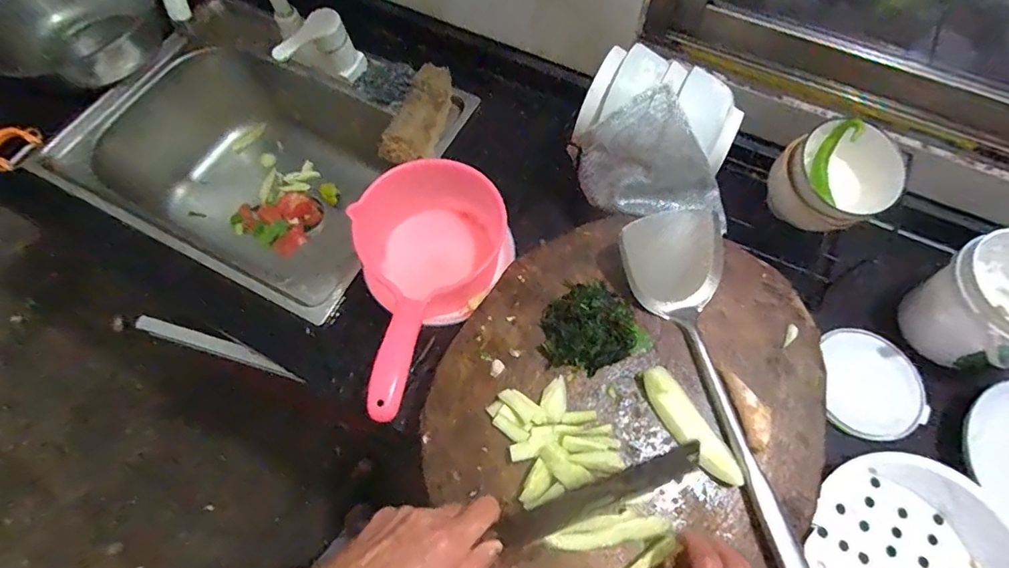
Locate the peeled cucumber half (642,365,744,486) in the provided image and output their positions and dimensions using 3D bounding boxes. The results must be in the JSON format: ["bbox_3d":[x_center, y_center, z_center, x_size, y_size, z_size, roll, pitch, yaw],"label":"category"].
[{"bbox_3d":[0.179,0.138,0.481,0.034,0.013,0.125,-31,68,-14],"label":"peeled cucumber half"}]

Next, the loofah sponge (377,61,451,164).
[{"bbox_3d":[-0.126,-0.251,0.735,0.079,0.046,0.174,25,82,11],"label":"loofah sponge"}]

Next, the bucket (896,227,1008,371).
[{"bbox_3d":[0.530,0.025,0.545,0.133,0.122,0.121,0,64,0],"label":"bucket"}]

